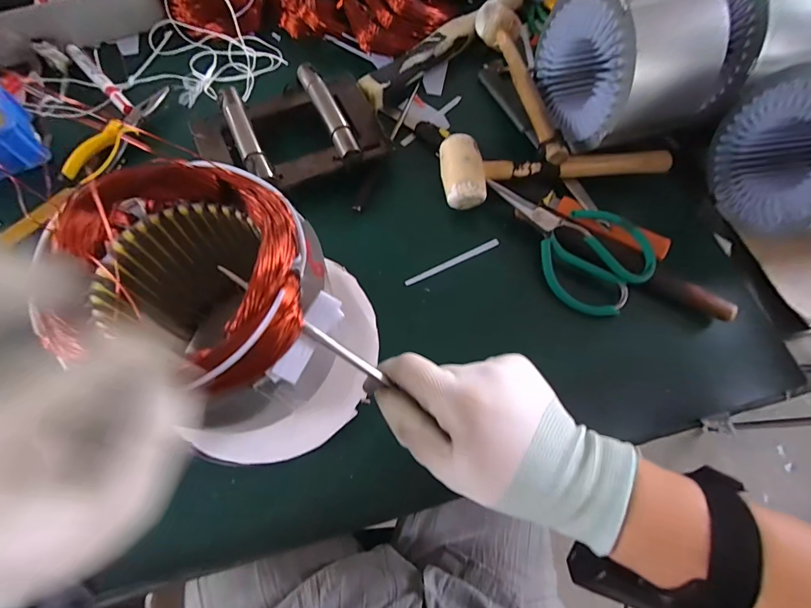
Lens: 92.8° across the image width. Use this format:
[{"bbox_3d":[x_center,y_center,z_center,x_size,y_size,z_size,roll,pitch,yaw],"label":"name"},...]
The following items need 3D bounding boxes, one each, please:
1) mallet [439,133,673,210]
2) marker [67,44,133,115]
[{"bbox_3d":[0.166,-0.155,0.432,0.258,0.051,0.076,-8,69,-6],"label":"mallet"},{"bbox_3d":[-0.378,-0.278,0.476,0.016,0.011,0.144,-41,76,-17],"label":"marker"}]

